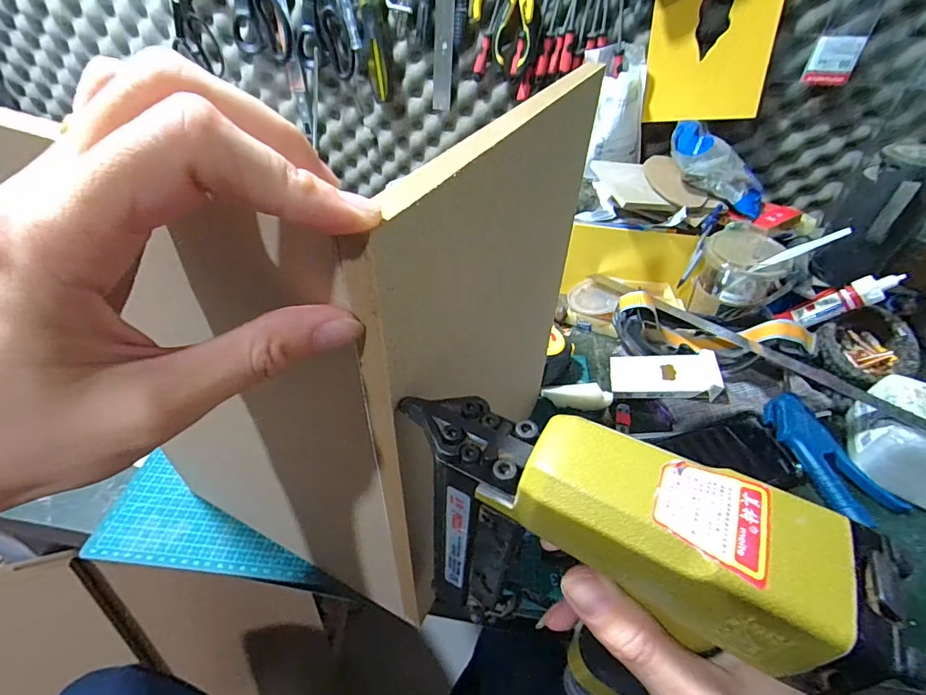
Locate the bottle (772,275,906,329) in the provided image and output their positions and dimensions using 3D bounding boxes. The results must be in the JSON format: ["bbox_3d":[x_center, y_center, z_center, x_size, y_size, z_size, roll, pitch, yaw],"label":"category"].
[{"bbox_3d":[0.438,-0.053,0.531,0.024,0.117,0.025,46,44,-15],"label":"bottle"}]

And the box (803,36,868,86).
[{"bbox_3d":[0.454,-0.350,0.555,0.047,0.050,0.015,18,44,17],"label":"box"}]

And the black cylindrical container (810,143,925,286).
[{"bbox_3d":[0.446,-0.134,0.496,0.063,0.143,0.076,-32,52,-31],"label":"black cylindrical container"}]

